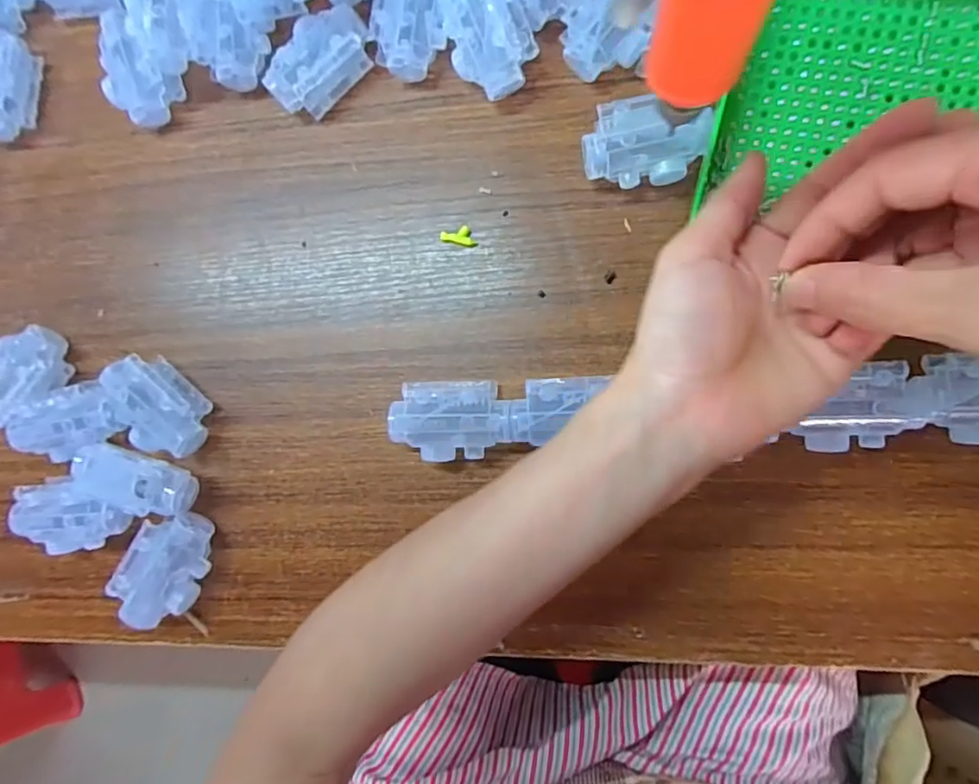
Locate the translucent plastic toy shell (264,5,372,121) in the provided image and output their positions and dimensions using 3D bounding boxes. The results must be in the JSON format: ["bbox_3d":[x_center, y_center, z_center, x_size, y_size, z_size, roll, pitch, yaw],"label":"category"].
[{"bbox_3d":[-0.108,-0.208,0.365,0.068,0.029,0.039,-42,82,5],"label":"translucent plastic toy shell"}]

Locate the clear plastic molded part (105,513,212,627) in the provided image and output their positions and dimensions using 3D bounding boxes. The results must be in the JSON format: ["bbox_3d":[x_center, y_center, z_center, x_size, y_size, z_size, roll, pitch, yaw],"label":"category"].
[{"bbox_3d":[-0.199,0.111,0.360,0.040,0.033,0.072,22,91,9],"label":"clear plastic molded part"}]

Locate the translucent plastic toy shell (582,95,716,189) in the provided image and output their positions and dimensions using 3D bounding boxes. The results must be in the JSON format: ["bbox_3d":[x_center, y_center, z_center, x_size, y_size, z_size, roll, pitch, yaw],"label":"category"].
[{"bbox_3d":[0.088,-0.138,0.326,0.067,0.031,0.039,0,87,9],"label":"translucent plastic toy shell"}]

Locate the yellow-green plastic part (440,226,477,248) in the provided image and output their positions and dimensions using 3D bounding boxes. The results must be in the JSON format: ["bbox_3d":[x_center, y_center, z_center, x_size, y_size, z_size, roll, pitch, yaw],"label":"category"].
[{"bbox_3d":[-0.018,-0.096,0.355,0.023,0.004,0.011,15,90,9],"label":"yellow-green plastic part"}]

